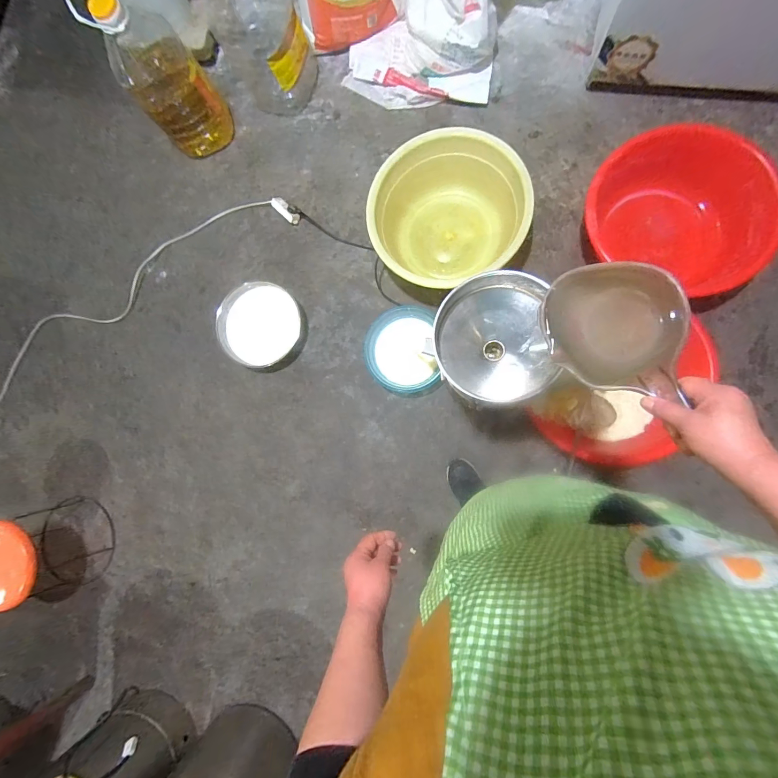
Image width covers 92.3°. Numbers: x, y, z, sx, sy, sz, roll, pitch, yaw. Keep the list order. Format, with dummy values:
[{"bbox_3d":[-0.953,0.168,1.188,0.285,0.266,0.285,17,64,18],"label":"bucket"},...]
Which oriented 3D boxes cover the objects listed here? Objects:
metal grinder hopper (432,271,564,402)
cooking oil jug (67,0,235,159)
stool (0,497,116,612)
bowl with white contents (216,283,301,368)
[{"bbox_3d":[0.224,-0.093,0.807,0.234,0.198,0.240,-1,85,8],"label":"metal grinder hopper"},{"bbox_3d":[-0.775,-1.080,1.316,0.251,0.465,0.207,-14,84,7],"label":"cooking oil jug"},{"bbox_3d":[-1.208,0.566,1.296,0.290,0.321,0.312,-1,85,8],"label":"stool"},{"bbox_3d":[-0.476,-0.233,1.371,0.296,0.100,0.278,-1,85,8],"label":"bowl with white contents"}]

